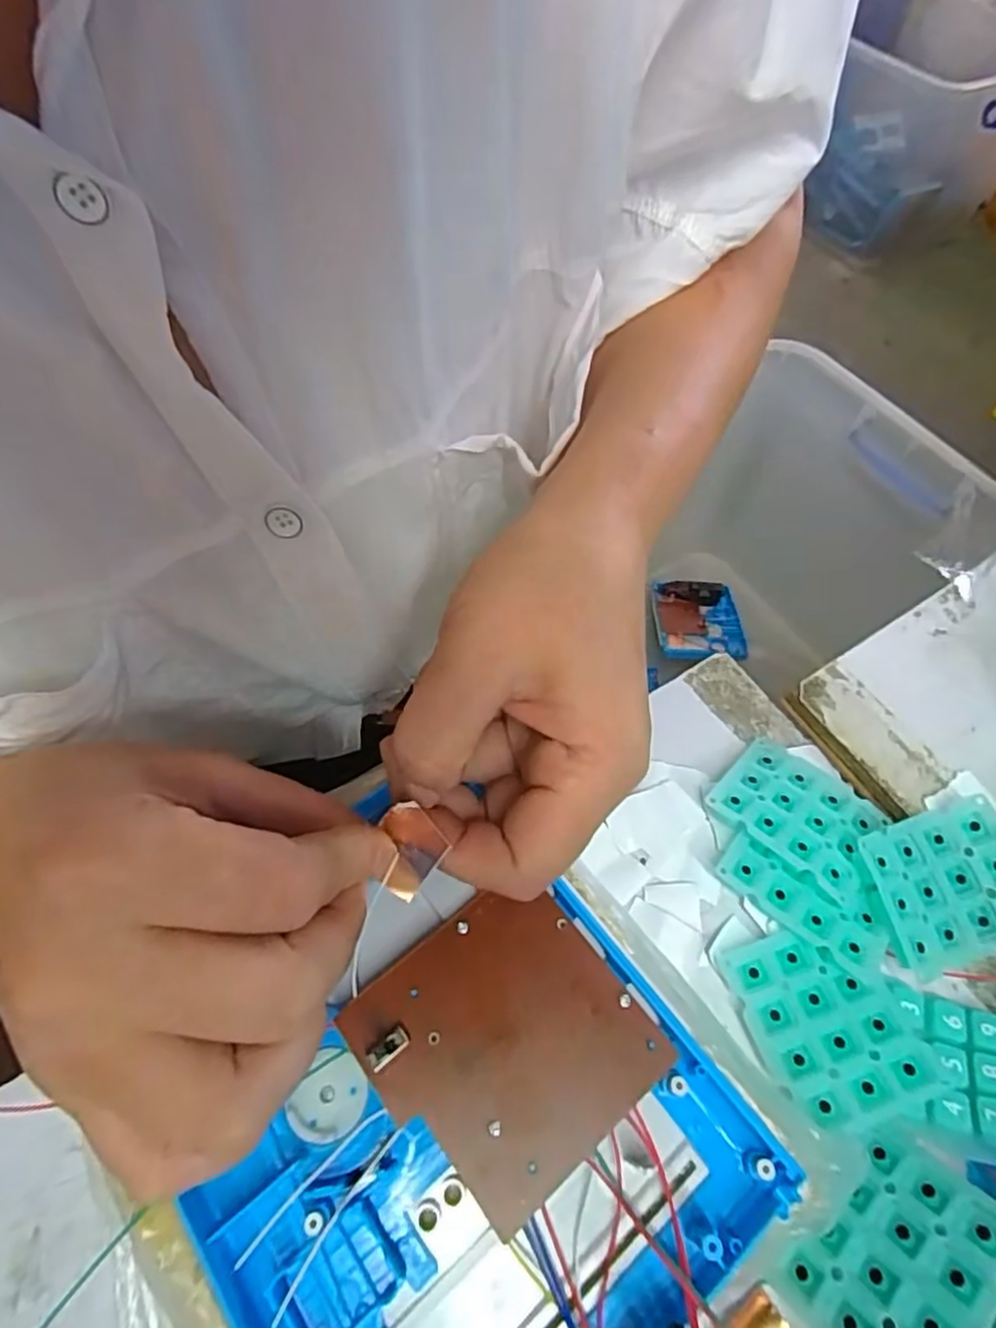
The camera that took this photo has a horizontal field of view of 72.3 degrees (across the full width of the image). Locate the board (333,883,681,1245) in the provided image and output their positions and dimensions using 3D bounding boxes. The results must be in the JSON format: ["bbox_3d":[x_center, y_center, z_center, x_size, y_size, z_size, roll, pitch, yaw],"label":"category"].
[{"bbox_3d":[0.002,0.110,0.202,0.072,0.005,0.072,-35,66,-20],"label":"board"}]

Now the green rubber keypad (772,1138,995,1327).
[{"bbox_3d":[0.111,0.168,0.191,0.057,0.005,0.043,-44,25,-17],"label":"green rubber keypad"}]

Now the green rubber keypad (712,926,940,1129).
[{"bbox_3d":[0.110,0.120,0.232,0.048,0.015,0.056,-13,61,-9],"label":"green rubber keypad"}]

